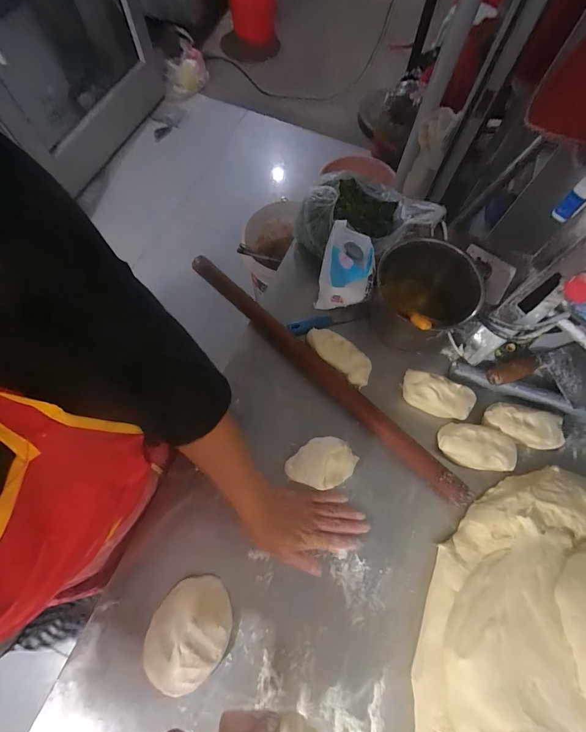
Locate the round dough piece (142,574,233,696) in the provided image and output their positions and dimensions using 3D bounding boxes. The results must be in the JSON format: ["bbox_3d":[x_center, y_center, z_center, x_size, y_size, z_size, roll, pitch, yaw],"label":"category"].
[{"bbox_3d":[-0.131,0.335,0.433,0.095,0.027,0.120,20,70,7],"label":"round dough piece"}]

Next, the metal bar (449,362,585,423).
[{"bbox_3d":[0.393,0.049,0.547,0.280,0.027,0.027,19,70,6],"label":"metal bar"}]

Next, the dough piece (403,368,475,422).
[{"bbox_3d":[0.225,0.045,0.540,0.107,0.030,0.050,21,70,7],"label":"dough piece"}]

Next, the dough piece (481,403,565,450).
[{"bbox_3d":[0.348,0.089,0.516,0.118,0.032,0.049,13,70,4],"label":"dough piece"}]

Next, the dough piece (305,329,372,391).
[{"bbox_3d":[0.074,-0.019,0.555,0.121,0.030,0.046,39,74,13],"label":"dough piece"}]

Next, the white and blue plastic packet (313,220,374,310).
[{"bbox_3d":[0.087,-0.155,0.552,0.084,0.114,0.094,9,69,3],"label":"white and blue plastic packet"}]

